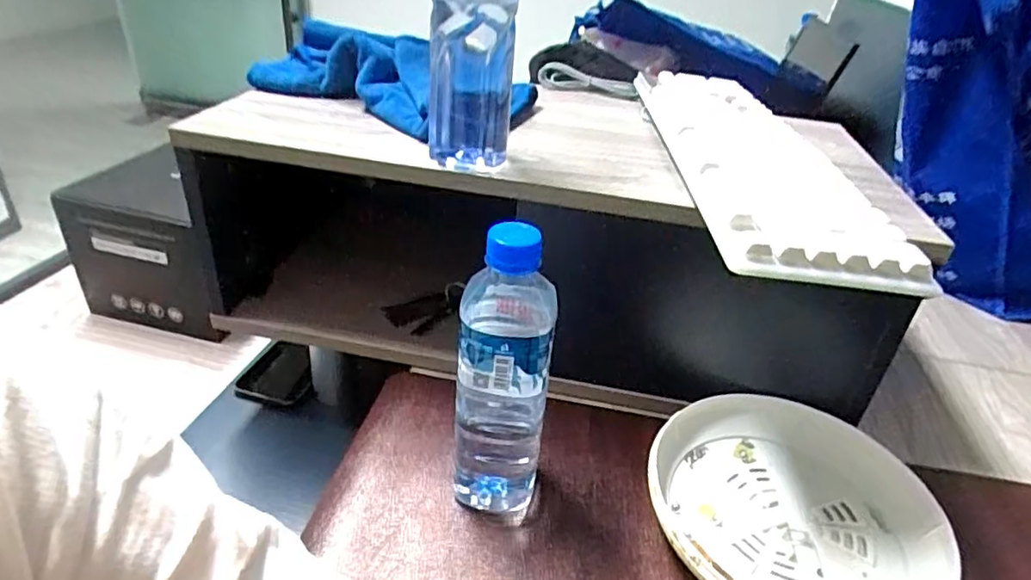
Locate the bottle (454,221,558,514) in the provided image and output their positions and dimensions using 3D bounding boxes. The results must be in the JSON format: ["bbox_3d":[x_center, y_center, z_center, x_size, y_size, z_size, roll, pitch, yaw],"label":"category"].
[{"bbox_3d":[-0.008,0.060,0.409,0.060,0.215,0.063,5,32,-2],"label":"bottle"}]

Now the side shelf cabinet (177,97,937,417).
[{"bbox_3d":[0.028,-0.074,0.616,0.585,0.190,0.280,12,33,9],"label":"side shelf cabinet"}]

